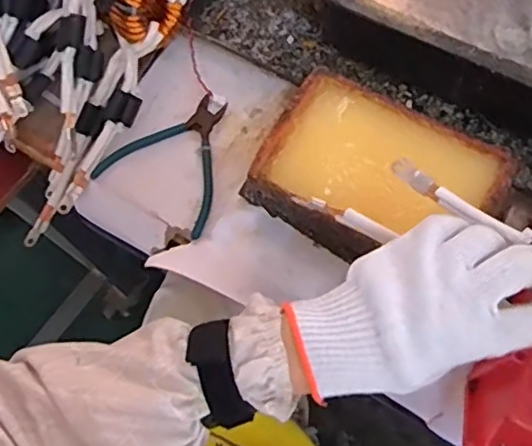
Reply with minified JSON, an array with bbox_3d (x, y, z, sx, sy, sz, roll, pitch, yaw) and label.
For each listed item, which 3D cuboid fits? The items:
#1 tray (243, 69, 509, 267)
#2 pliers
[{"bbox_3d":[0.099,-0.037,0.548,0.196,0.069,0.145,35,75,14],"label":"tray"},{"bbox_3d":[-0.085,-0.070,0.600,0.124,0.007,0.133,29,73,13],"label":"pliers"}]

